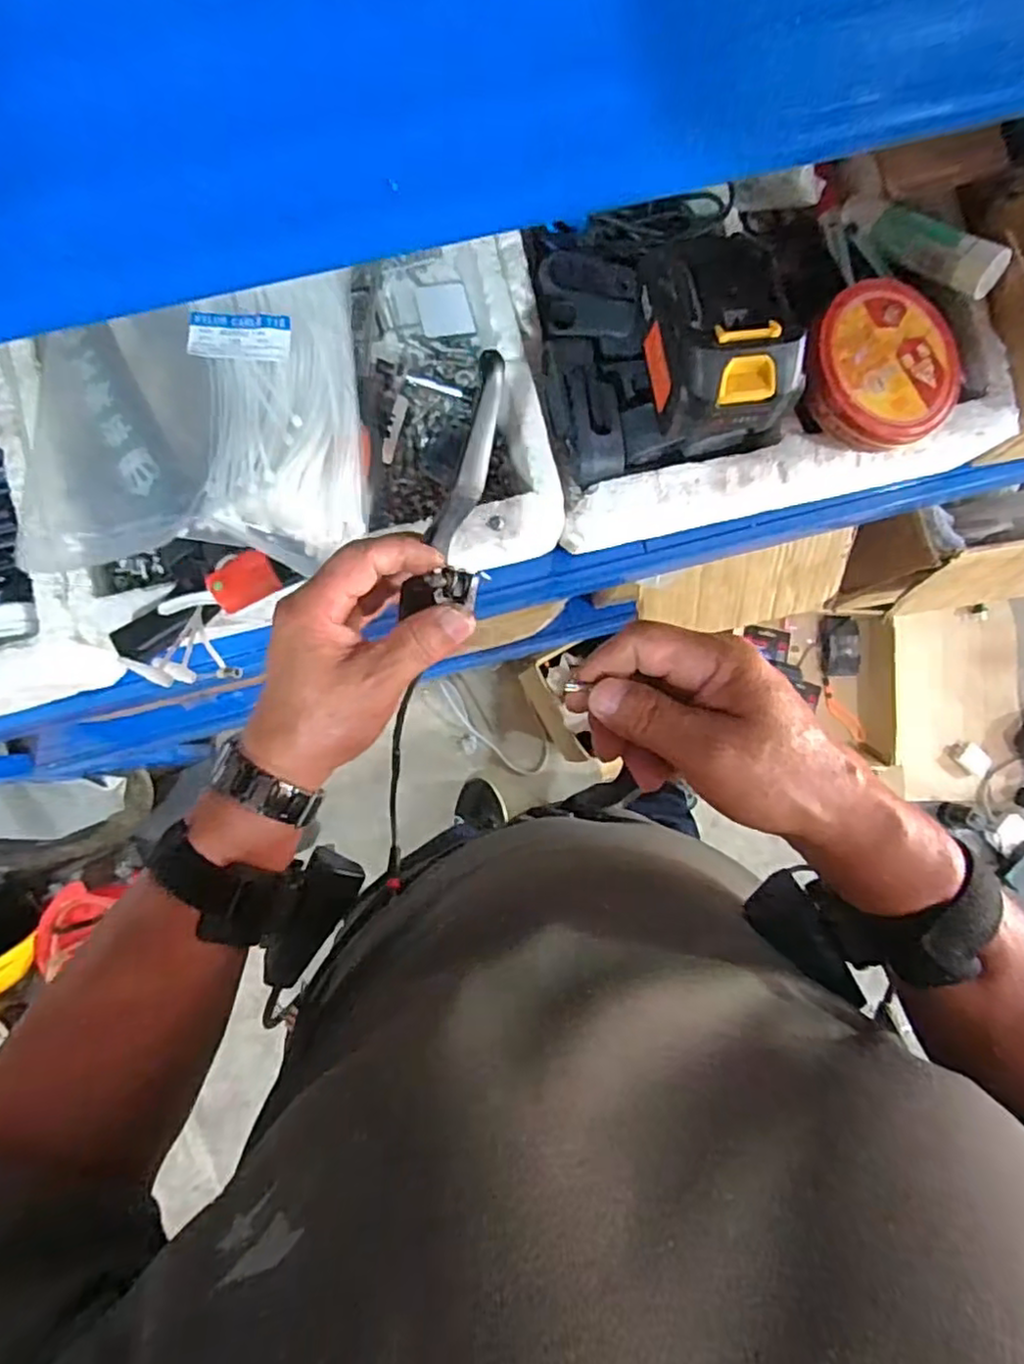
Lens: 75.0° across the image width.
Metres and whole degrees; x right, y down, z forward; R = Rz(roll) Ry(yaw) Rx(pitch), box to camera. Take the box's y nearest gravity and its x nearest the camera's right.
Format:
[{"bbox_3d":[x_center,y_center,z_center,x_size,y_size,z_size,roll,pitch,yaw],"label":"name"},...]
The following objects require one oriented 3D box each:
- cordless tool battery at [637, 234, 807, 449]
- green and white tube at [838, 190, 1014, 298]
[{"bbox_3d":[0.123,-0.199,0.399,0.081,0.077,0.101,-13,87,-3],"label":"cordless tool battery"},{"bbox_3d":[0.270,-0.292,0.442,0.025,0.023,0.109,-43,70,-4],"label":"green and white tube"}]

